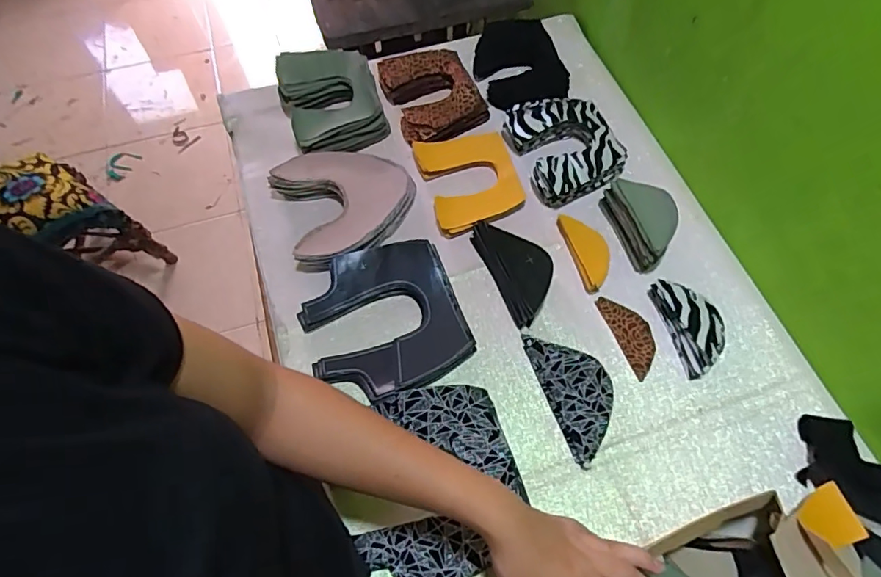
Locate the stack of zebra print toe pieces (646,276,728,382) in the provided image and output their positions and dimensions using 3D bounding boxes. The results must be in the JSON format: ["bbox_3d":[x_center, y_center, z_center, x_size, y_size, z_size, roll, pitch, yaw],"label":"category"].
[{"bbox_3d":[0.297,0.043,0.606,0.052,0.035,0.114,-13,64,-6],"label":"stack of zebra print toe pieces"}]

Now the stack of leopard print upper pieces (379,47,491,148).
[{"bbox_3d":[-0.012,-0.297,0.785,0.132,0.027,0.166,-20,65,-9],"label":"stack of leopard print upper pieces"}]

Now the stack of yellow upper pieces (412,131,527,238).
[{"bbox_3d":[0.041,-0.154,0.709,0.124,0.026,0.152,-14,64,-7],"label":"stack of yellow upper pieces"}]

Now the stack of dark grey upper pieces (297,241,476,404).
[{"bbox_3d":[-0.069,0.038,0.617,0.185,0.034,0.187,-19,65,-9],"label":"stack of dark grey upper pieces"}]

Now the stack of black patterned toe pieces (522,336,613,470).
[{"bbox_3d":[0.156,0.116,0.582,0.073,0.017,0.147,-18,64,-8],"label":"stack of black patterned toe pieces"}]

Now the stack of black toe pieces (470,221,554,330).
[{"bbox_3d":[0.097,-0.031,0.649,0.065,0.031,0.147,-21,65,-10],"label":"stack of black toe pieces"}]

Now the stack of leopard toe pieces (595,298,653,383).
[{"bbox_3d":[0.231,0.054,0.619,0.043,0.004,0.104,-18,64,-9],"label":"stack of leopard toe pieces"}]

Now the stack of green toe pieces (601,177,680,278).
[{"bbox_3d":[0.256,-0.090,0.657,0.055,0.065,0.121,-20,65,-9],"label":"stack of green toe pieces"}]

